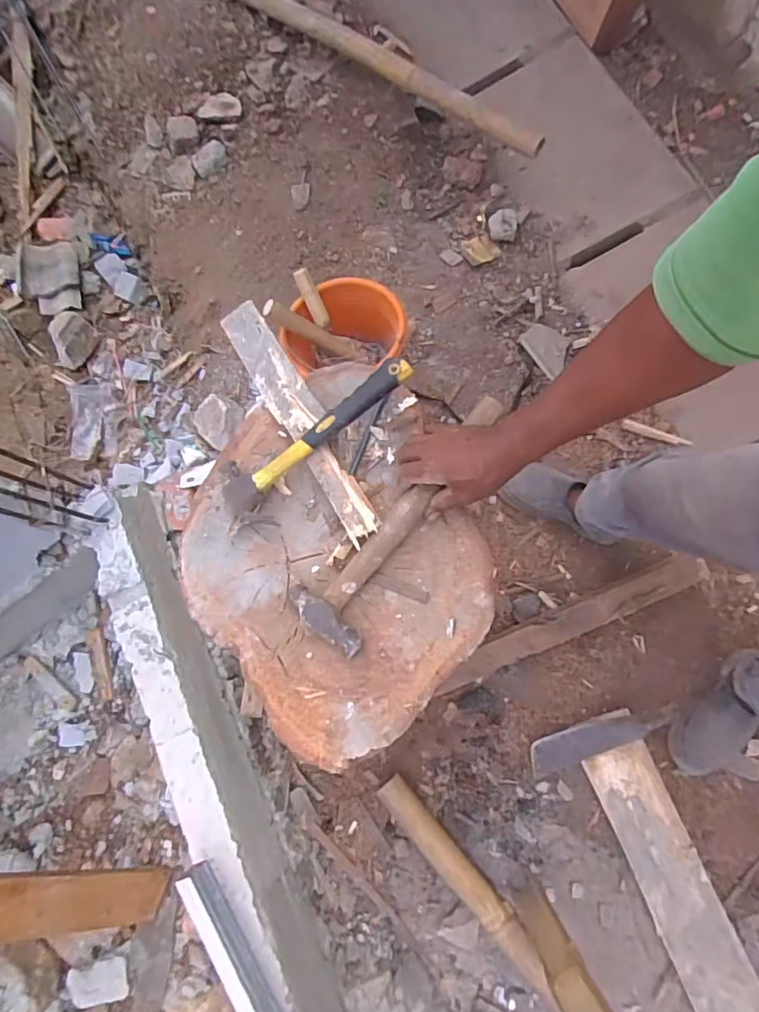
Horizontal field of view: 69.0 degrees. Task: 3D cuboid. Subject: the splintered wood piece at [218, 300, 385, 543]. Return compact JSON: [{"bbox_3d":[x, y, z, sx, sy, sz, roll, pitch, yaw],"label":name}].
[{"bbox_3d":[-0.100,-0.115,0.669,0.055,0.036,0.360,-32,75,1],"label":"splintered wood piece"}]

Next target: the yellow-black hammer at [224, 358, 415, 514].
[{"bbox_3d":[-0.076,-0.086,0.640,0.258,0.026,0.062,-37,77,4],"label":"yellow-black hammer"}]

